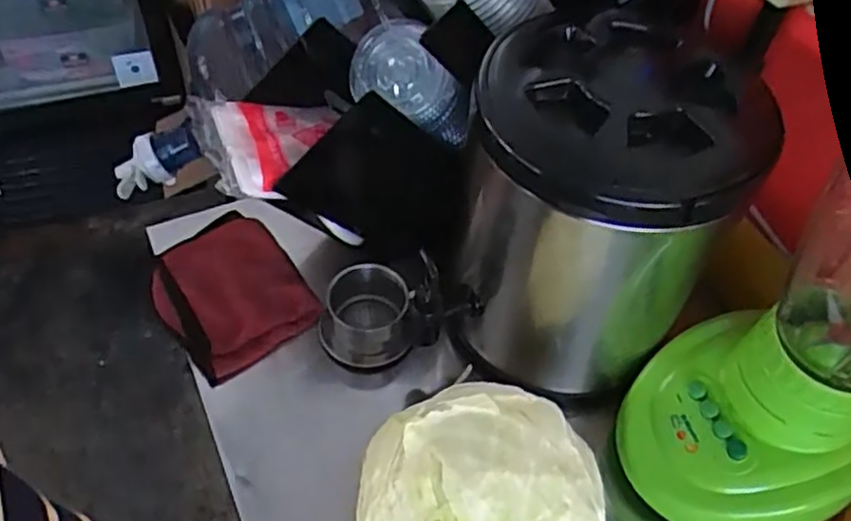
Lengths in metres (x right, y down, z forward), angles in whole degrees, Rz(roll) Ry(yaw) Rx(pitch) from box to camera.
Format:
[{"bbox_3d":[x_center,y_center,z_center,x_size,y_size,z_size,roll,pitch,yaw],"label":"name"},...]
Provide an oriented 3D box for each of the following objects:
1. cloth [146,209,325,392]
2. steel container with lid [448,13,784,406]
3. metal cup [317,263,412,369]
[{"bbox_3d":[-0.191,0.030,0.700,0.129,0.034,0.158,-32,60,-27],"label":"cloth"},{"bbox_3d":[0.130,-0.045,0.610,0.187,0.265,0.218,5,50,-1],"label":"steel container with lid"},{"bbox_3d":[-0.059,0.052,0.678,0.083,0.062,0.081,3,50,-3],"label":"metal cup"}]

